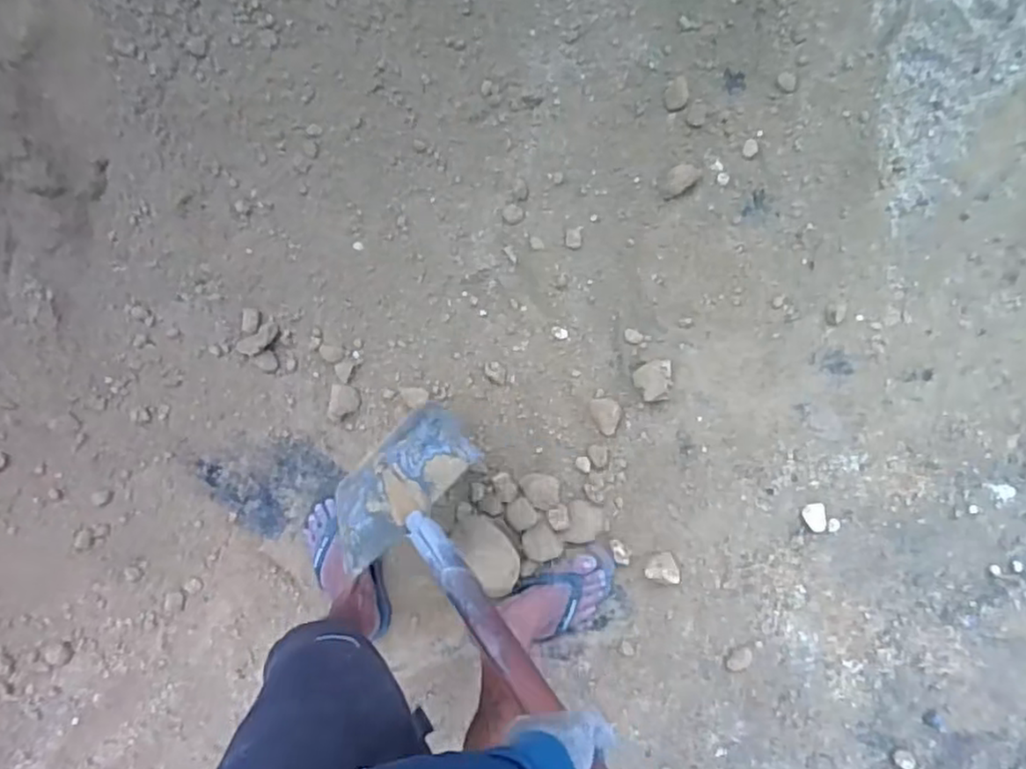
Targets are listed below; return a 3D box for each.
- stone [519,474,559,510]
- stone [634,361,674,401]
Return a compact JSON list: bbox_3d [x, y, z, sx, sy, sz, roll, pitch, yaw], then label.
[{"bbox_3d":[0.044,0.176,1.152,0.070,0.032,0.059,13,90,4],"label":"stone"},{"bbox_3d":[0.239,-0.005,1.152,0.061,0.044,0.065,0,89,4],"label":"stone"}]

